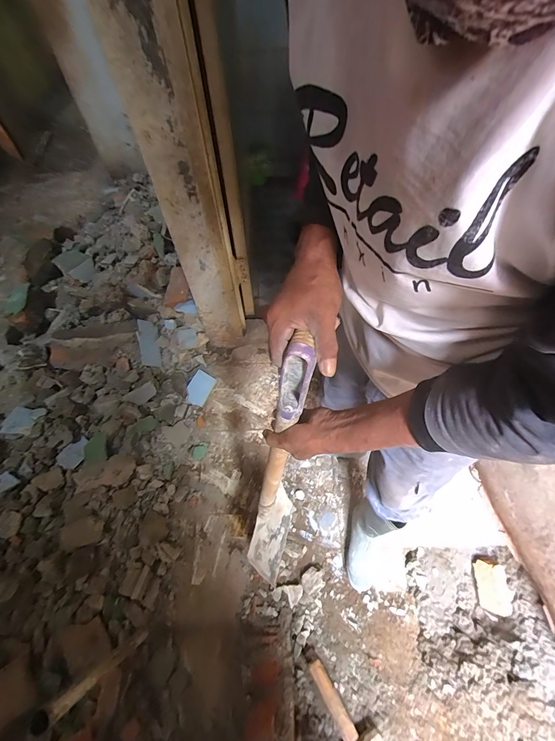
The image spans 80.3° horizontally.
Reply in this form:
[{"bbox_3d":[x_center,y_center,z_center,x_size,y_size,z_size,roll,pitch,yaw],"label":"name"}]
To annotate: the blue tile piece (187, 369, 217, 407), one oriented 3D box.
[{"bbox_3d":[-0.320,0.073,1.358,0.094,0.010,0.138,38,63,-27],"label":"blue tile piece"}]

